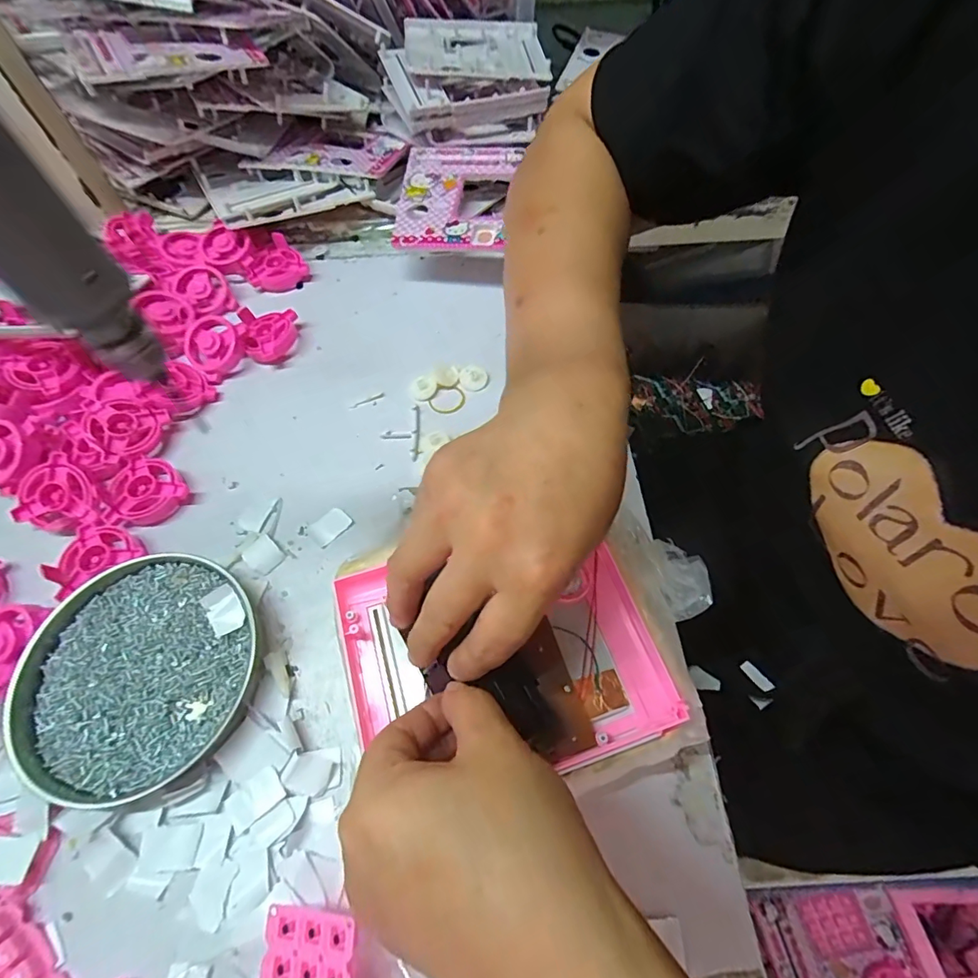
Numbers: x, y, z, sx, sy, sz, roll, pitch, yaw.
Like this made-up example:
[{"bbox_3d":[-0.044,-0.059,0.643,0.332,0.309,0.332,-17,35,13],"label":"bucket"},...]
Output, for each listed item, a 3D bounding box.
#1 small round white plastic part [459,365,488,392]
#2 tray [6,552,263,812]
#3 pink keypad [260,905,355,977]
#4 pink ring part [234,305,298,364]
[{"bbox_3d":[-0.012,-0.093,0.403,0.023,0.009,0.022,0,62,1],"label":"small round white plastic part"},{"bbox_3d":[-0.210,0.109,0.290,0.132,0.015,0.135,0,62,1],"label":"tray"},{"bbox_3d":[-0.079,0.214,0.204,0.051,0.004,0.058,-16,59,21],"label":"pink keypad"},{"bbox_3d":[-0.191,-0.135,0.421,0.046,0.018,0.048,-10,62,-5],"label":"pink ring part"}]

